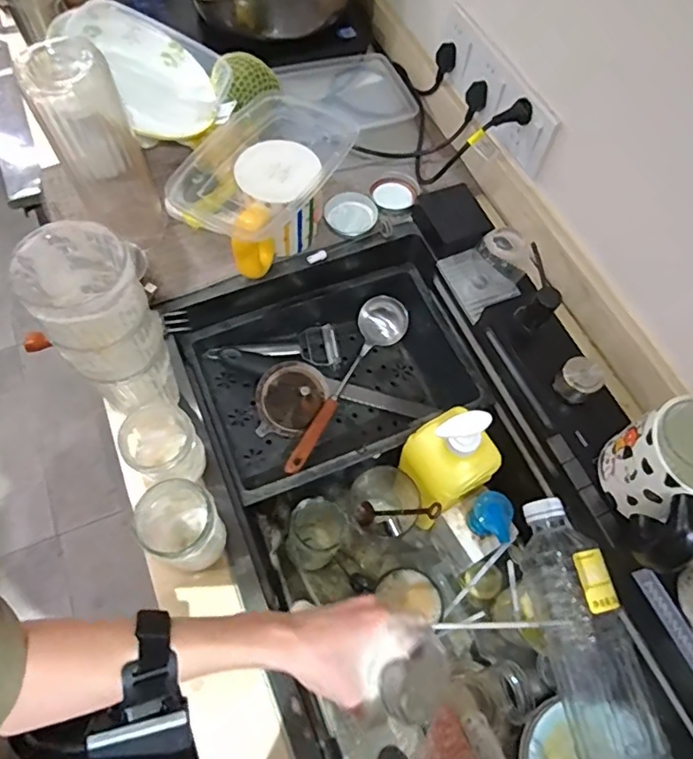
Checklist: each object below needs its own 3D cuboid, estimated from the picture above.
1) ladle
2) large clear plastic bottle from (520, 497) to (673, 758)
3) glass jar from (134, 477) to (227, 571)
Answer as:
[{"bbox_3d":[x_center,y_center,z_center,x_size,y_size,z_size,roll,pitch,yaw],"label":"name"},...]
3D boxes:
[{"bbox_3d":[0.002,0.010,0.738,0.068,0.061,0.292,24,65,9],"label":"ladle"},{"bbox_3d":[0.230,0.247,0.534,0.064,0.076,0.250,-9,65,-7],"label":"large clear plastic bottle"},{"bbox_3d":[-0.146,0.134,0.498,0.064,0.094,0.060,1,64,-2],"label":"glass jar"}]

